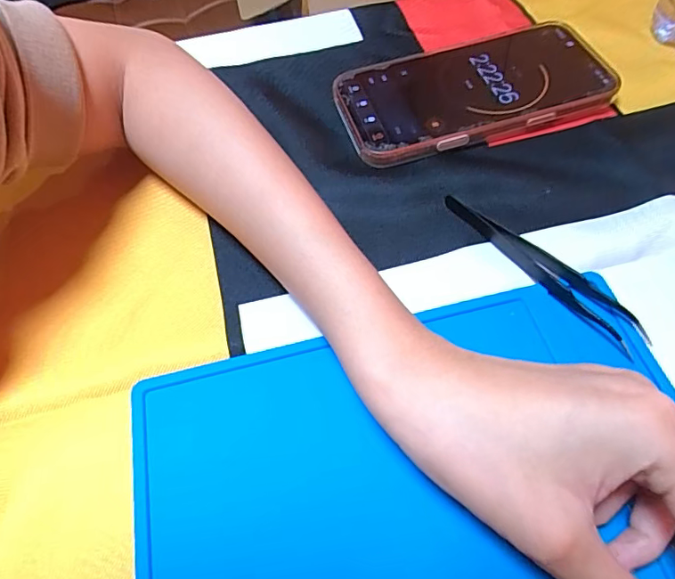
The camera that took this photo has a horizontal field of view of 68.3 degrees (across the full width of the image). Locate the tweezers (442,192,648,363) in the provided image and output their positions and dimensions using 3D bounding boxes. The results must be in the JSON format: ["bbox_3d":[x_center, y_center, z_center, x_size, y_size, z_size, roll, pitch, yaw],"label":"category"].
[{"bbox_3d":[0.097,-0.011,0.244,0.014,0.010,0.112,-39,63,-18],"label":"tweezers"}]

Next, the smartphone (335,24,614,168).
[{"bbox_3d":[0.084,-0.126,0.314,0.163,0.013,0.082,-17,59,-6],"label":"smartphone"}]

